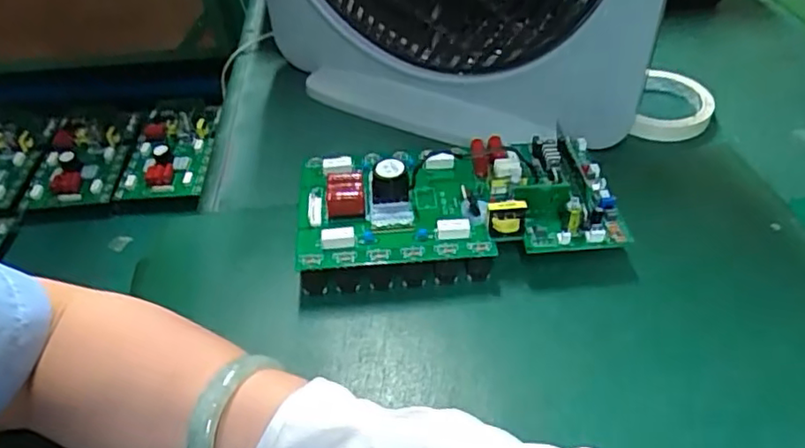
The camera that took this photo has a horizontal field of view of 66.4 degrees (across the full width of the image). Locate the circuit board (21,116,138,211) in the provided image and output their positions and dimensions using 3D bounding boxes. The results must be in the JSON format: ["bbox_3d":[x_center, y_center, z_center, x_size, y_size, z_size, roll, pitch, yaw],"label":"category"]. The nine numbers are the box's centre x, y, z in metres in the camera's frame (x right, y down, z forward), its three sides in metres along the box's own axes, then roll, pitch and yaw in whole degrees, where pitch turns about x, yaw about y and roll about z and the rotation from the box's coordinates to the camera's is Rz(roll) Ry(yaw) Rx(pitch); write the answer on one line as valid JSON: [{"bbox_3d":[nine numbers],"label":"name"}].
[{"bbox_3d":[-0.488,-0.100,0.933,0.135,0.034,0.186,-3,49,-6],"label":"circuit board"}]

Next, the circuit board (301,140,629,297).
[{"bbox_3d":[0.040,-0.014,0.466,0.234,0.056,0.115,-5,43,-2],"label":"circuit board"}]

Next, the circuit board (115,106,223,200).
[{"bbox_3d":[-0.356,-0.120,0.948,0.133,0.034,0.208,-4,43,-1],"label":"circuit board"}]

